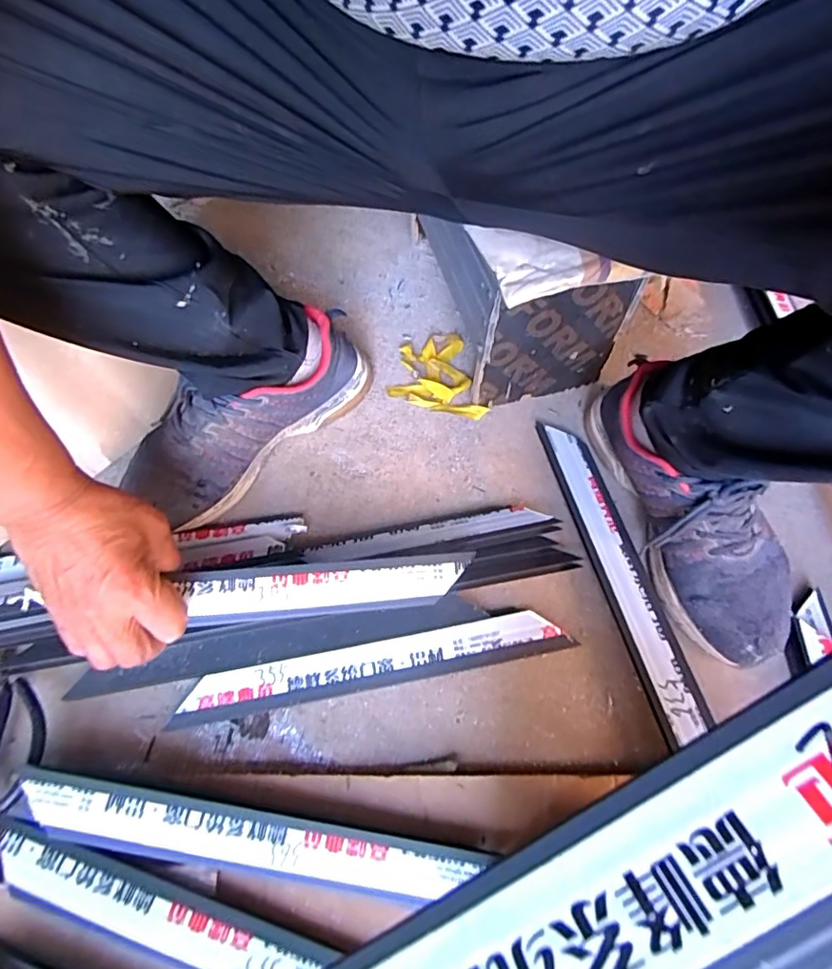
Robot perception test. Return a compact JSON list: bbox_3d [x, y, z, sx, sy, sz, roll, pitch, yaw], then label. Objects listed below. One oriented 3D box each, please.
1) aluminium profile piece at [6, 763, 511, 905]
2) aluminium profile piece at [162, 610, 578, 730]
[{"bbox_3d":[-0.119,0.256,0.404,0.325,0.042,0.044,9,65,5],"label":"aluminium profile piece"},{"bbox_3d":[-0.036,0.152,0.473,0.320,0.015,0.037,-10,65,-4],"label":"aluminium profile piece"}]

